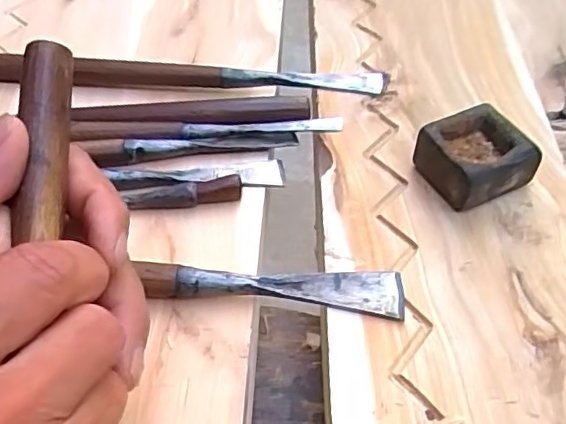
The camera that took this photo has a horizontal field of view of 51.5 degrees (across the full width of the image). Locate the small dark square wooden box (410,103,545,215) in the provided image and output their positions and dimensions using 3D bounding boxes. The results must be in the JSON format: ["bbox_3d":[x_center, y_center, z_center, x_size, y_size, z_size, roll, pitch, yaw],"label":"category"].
[{"bbox_3d":[0.104,-0.029,0.317,0.051,0.031,0.045,-17,52,-13],"label":"small dark square wooden box"}]

